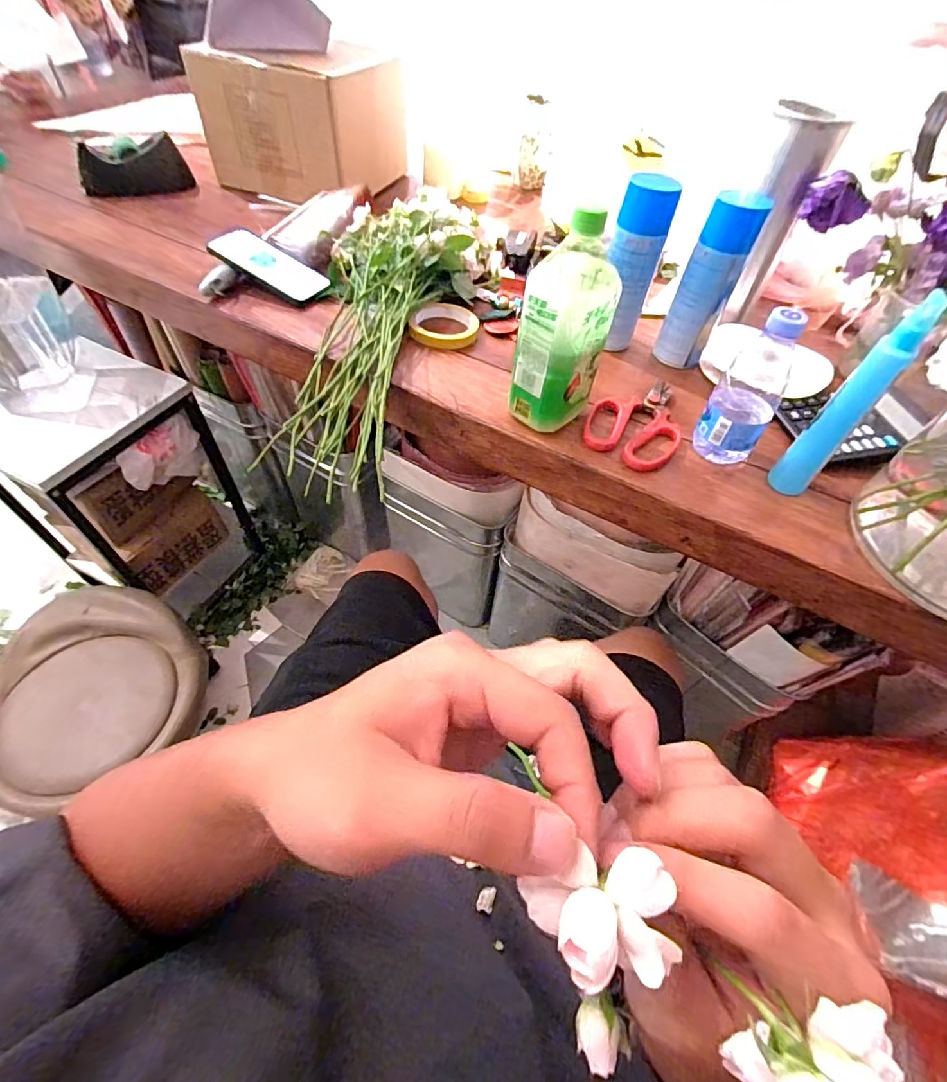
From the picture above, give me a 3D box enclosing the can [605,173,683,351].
[{"bbox_3d":[0.196,-0.338,0.616,0.062,0.185,0.055,19,55,9],"label":"can"}]

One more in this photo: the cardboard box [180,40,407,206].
[{"bbox_3d":[-0.313,-0.779,0.900,0.295,0.172,0.225,15,54,6],"label":"cardboard box"}]

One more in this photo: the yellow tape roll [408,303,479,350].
[{"bbox_3d":[-0.038,-0.293,0.667,0.088,0.018,0.082,2,54,-3],"label":"yellow tape roll"}]

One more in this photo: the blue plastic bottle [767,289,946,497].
[{"bbox_3d":[0.355,-0.123,0.465,0.028,0.205,0.039,-37,65,-27],"label":"blue plastic bottle"}]

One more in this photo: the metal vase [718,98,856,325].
[{"bbox_3d":[0.391,-0.431,0.666,0.087,0.232,0.073,32,58,17],"label":"metal vase"}]

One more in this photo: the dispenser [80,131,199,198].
[{"bbox_3d":[-0.596,-0.656,0.862,0.173,0.068,0.060,-27,61,-22],"label":"dispenser"}]

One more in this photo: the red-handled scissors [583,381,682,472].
[{"bbox_3d":[0.200,-0.144,0.584,0.107,0.013,0.153,34,58,19],"label":"red-handled scissors"}]

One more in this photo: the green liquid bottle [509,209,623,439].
[{"bbox_3d":[0.091,-0.209,0.508,0.074,0.210,0.072,36,59,20],"label":"green liquid bottle"}]

